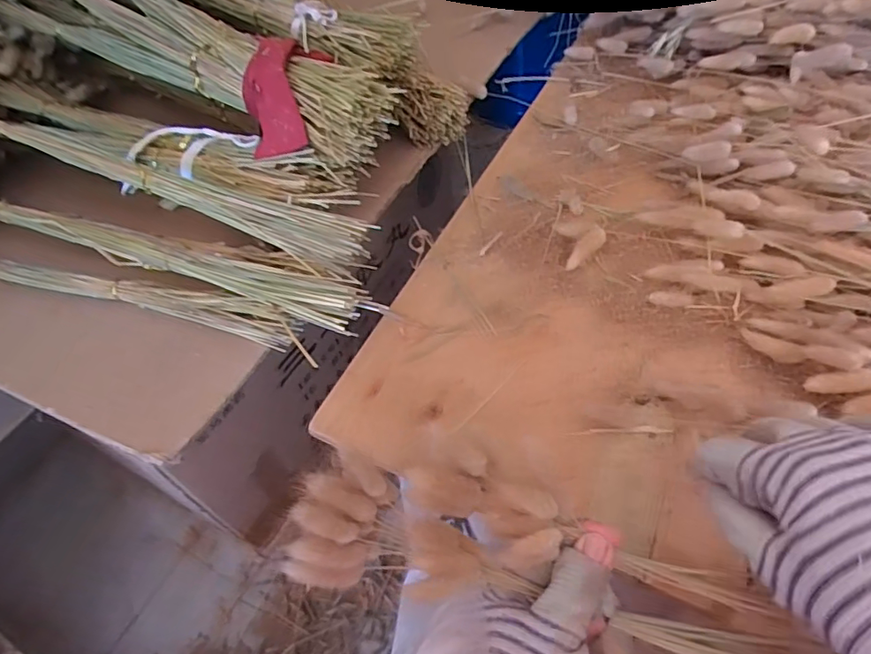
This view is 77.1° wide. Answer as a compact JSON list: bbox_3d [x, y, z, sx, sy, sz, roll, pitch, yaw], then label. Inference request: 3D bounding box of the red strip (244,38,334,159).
[{"bbox_3d":[-0.138,-0.205,0.488,0.071,0.066,0.103,3,54,7],"label":"red strip"}]

